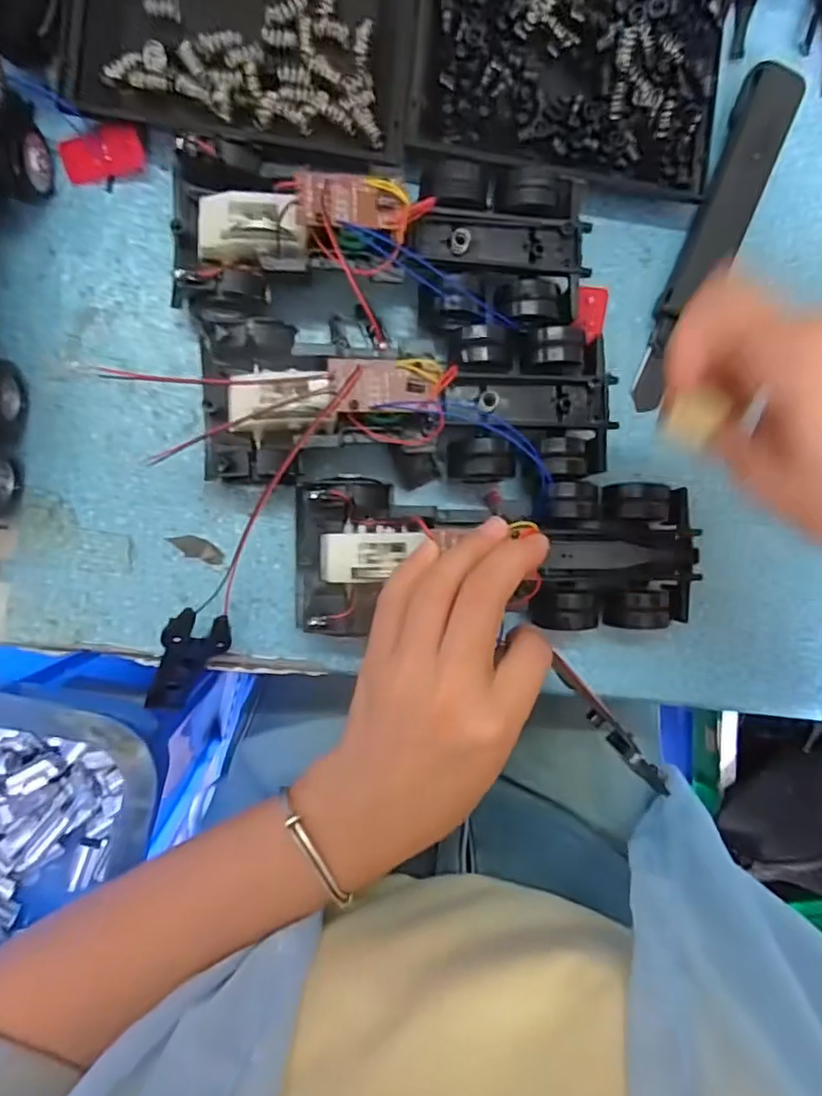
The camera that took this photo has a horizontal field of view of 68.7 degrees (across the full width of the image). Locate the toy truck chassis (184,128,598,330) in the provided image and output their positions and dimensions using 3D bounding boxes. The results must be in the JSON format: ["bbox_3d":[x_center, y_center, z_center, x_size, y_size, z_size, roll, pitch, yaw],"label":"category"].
[{"bbox_3d":[-0.011,-0.144,0.277,0.190,0.049,0.082,1,91,-7],"label":"toy truck chassis"}]

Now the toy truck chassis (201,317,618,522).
[{"bbox_3d":[0.003,-0.065,0.282,0.192,0.057,0.085,4,91,-7],"label":"toy truck chassis"}]

